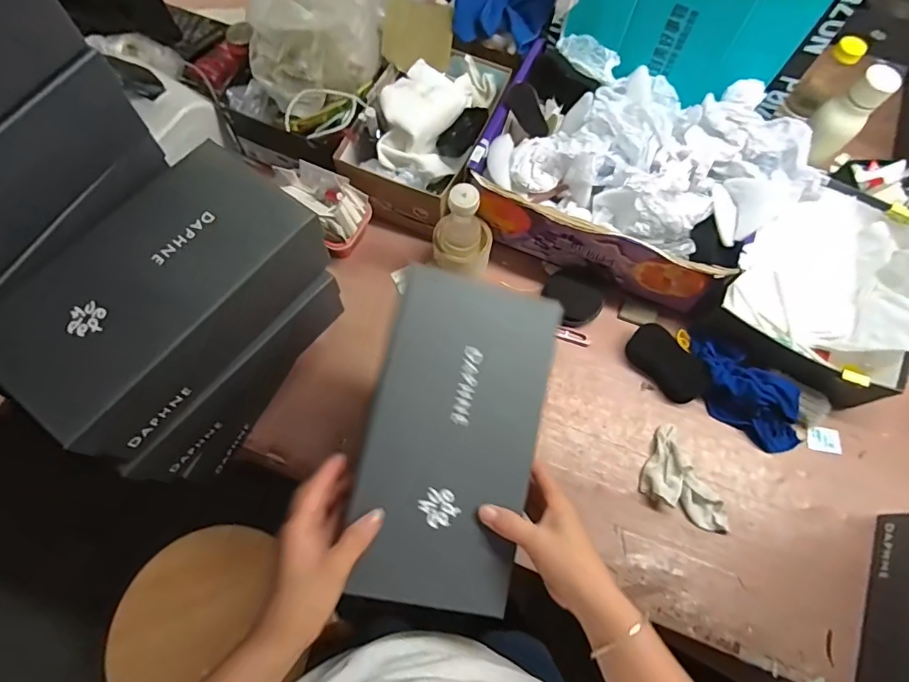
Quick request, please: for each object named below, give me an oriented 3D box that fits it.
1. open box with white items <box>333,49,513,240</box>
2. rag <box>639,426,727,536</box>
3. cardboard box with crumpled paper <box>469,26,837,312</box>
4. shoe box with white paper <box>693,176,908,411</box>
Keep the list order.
[{"bbox_3d":[-0.051,-0.352,0.781,0.181,0.138,0.296,21,70,7],"label":"open box with white items"},{"bbox_3d":[0.331,0.186,0.663,0.123,0.034,0.107,27,71,9],"label":"rag"},{"bbox_3d":[0.263,-0.245,0.729,0.428,0.191,0.270,24,70,8],"label":"cardboard box with crumpled paper"},{"bbox_3d":[0.555,-0.087,0.733,0.244,0.091,0.322,32,72,10],"label":"shoe box with white paper"}]

